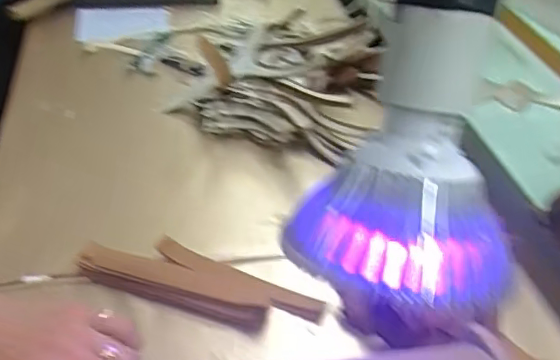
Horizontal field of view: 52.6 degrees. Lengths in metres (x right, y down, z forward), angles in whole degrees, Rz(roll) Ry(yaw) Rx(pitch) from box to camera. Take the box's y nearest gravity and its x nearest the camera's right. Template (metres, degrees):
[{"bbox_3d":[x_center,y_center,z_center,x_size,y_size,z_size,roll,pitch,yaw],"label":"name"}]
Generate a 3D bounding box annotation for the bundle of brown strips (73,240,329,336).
[{"bbox_3d":[-0.070,0.093,0.514,0.215,0.032,0.064,15,42,9],"label":"bundle of brown strips"}]

